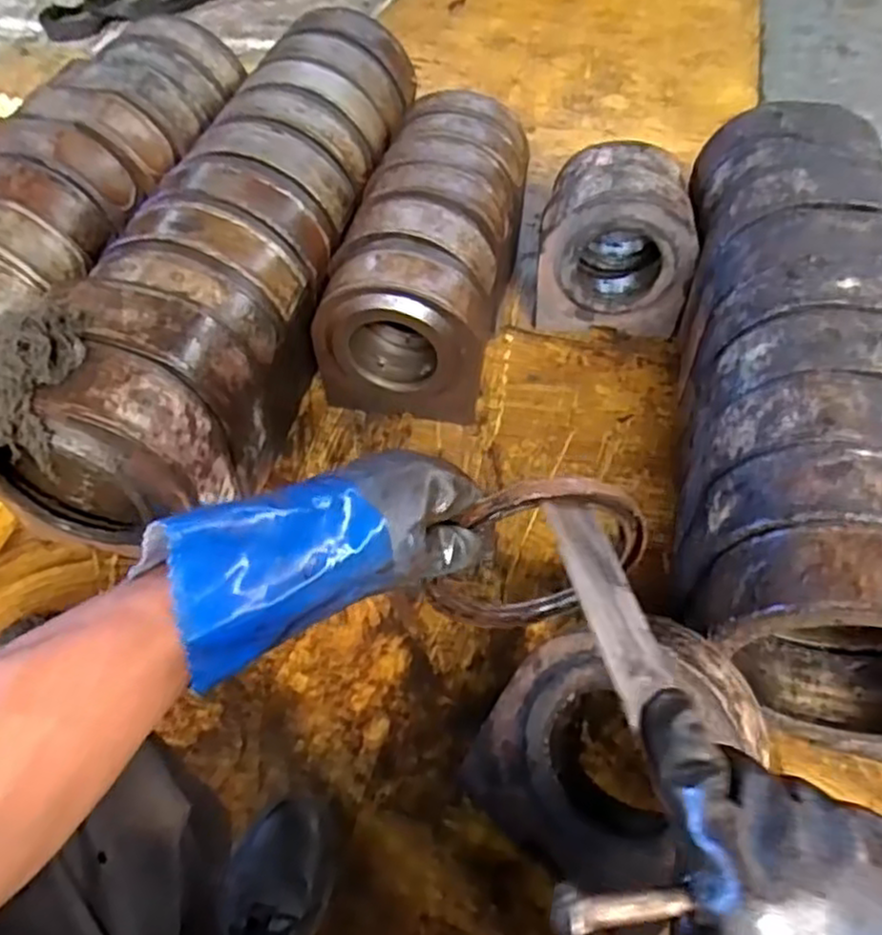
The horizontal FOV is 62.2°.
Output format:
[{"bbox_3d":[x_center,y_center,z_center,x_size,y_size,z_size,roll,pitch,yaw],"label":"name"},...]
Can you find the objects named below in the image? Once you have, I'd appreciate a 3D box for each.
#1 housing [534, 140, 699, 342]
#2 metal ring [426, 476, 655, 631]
[{"bbox_3d":[0.278,-0.378,1.210,0.230,0.257,0.220,1,53,1],"label":"housing"},{"bbox_3d":[0.073,0.063,0.509,0.142,0.151,0.021,2,45,-15],"label":"metal ring"}]

